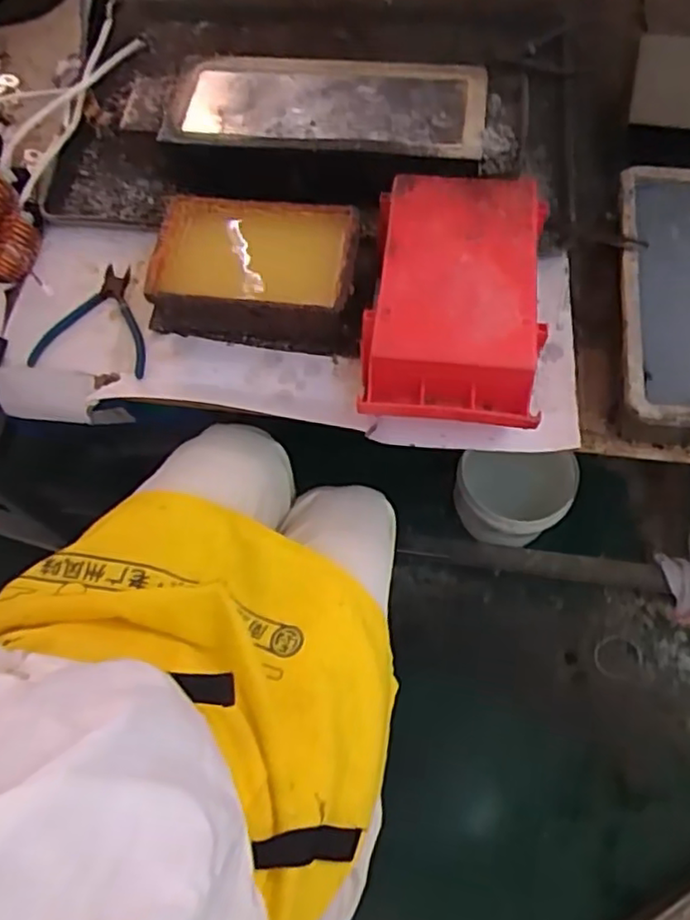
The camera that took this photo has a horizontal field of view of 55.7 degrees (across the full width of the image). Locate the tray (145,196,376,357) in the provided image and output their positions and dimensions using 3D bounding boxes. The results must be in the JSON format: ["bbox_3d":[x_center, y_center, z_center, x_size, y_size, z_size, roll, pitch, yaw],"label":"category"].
[{"bbox_3d":[-0.086,-0.194,0.690,0.220,0.072,0.138,8,67,7],"label":"tray"}]

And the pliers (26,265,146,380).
[{"bbox_3d":[-0.261,-0.157,0.711,0.120,0.024,0.149,5,66,6],"label":"pliers"}]

